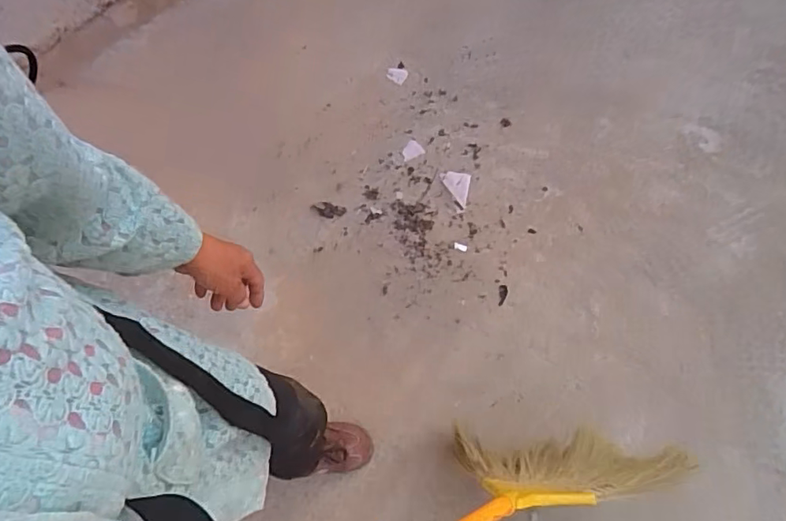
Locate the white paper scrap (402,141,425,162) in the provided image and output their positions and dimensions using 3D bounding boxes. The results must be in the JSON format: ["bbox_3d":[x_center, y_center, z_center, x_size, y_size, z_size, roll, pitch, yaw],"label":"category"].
[{"bbox_3d":[0.046,-0.283,1.387,0.055,0.004,0.048,-24,69,-9],"label":"white paper scrap"}]

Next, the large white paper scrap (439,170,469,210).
[{"bbox_3d":[0.150,-0.177,1.338,0.071,0.010,0.093,9,68,4],"label":"large white paper scrap"}]

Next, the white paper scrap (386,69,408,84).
[{"bbox_3d":[0.011,-0.505,1.476,0.056,0.006,0.051,0,67,1],"label":"white paper scrap"}]

